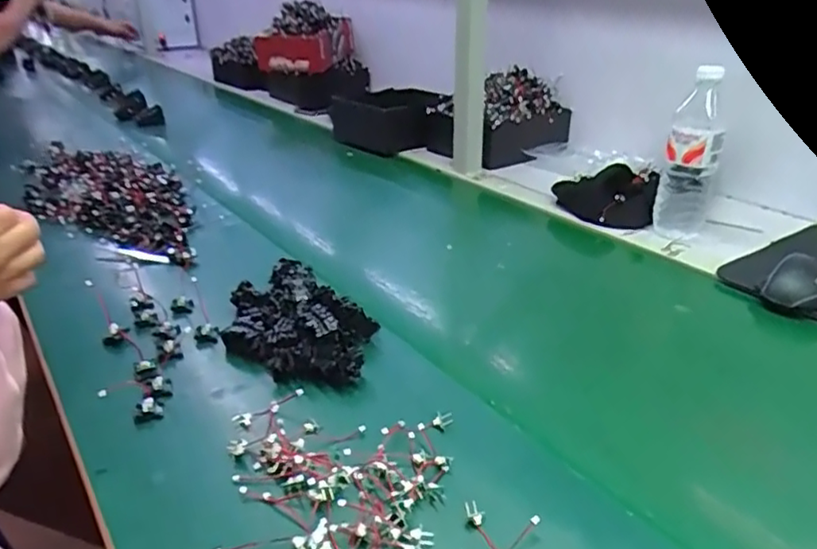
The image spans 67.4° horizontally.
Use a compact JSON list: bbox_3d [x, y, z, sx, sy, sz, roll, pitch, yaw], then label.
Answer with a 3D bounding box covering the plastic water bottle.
[{"bbox_3d":[0.382,-0.167,0.819,0.071,0.190,0.060,12,31,23],"label":"plastic water bottle"}]

